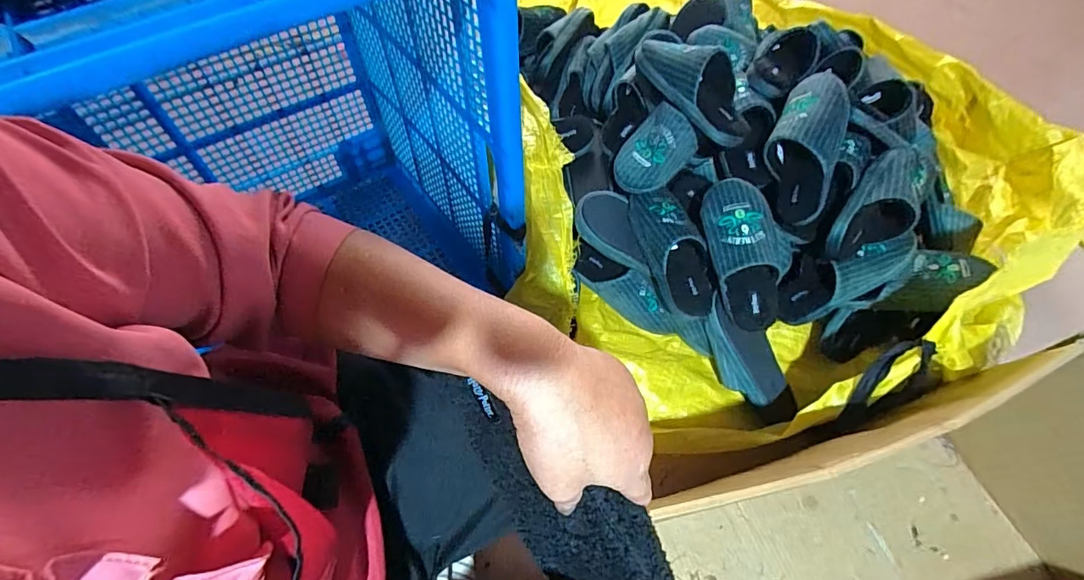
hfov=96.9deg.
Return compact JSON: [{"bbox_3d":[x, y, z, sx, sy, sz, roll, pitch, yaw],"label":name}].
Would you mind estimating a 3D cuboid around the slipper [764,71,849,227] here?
[{"bbox_3d":[0.437,-0.239,0.803,0.108,0.087,0.249,7,95,4],"label":"slipper"}]

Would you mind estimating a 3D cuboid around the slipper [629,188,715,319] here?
[{"bbox_3d":[0.235,-0.066,0.833,0.099,0.075,0.238,-23,88,-14],"label":"slipper"}]

